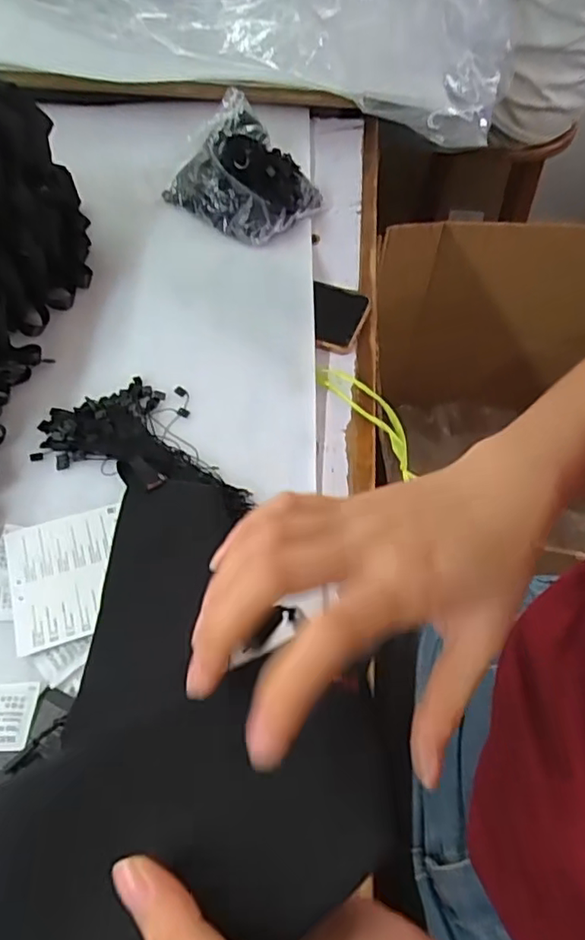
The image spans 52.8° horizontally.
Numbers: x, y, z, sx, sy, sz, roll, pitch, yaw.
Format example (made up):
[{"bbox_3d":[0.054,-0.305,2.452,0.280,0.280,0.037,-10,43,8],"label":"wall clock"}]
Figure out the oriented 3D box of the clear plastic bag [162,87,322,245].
[{"bbox_3d":[-0.052,-0.327,0.651,0.162,0.070,0.129,39,65,21],"label":"clear plastic bag"}]

